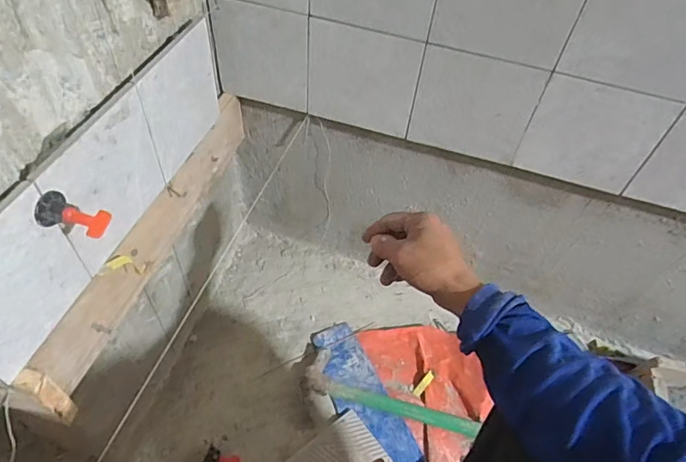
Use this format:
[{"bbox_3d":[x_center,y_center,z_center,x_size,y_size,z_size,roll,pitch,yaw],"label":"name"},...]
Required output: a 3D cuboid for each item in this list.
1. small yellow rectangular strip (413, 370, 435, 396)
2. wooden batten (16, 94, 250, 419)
[{"bbox_3d":[0.144,0.271,0.861,0.014,0.007,0.049,39,81,22],"label":"small yellow rectangular strip"},{"bbox_3d":[-0.238,-0.002,0.645,0.023,0.123,0.497,14,53,6],"label":"wooden batten"}]

